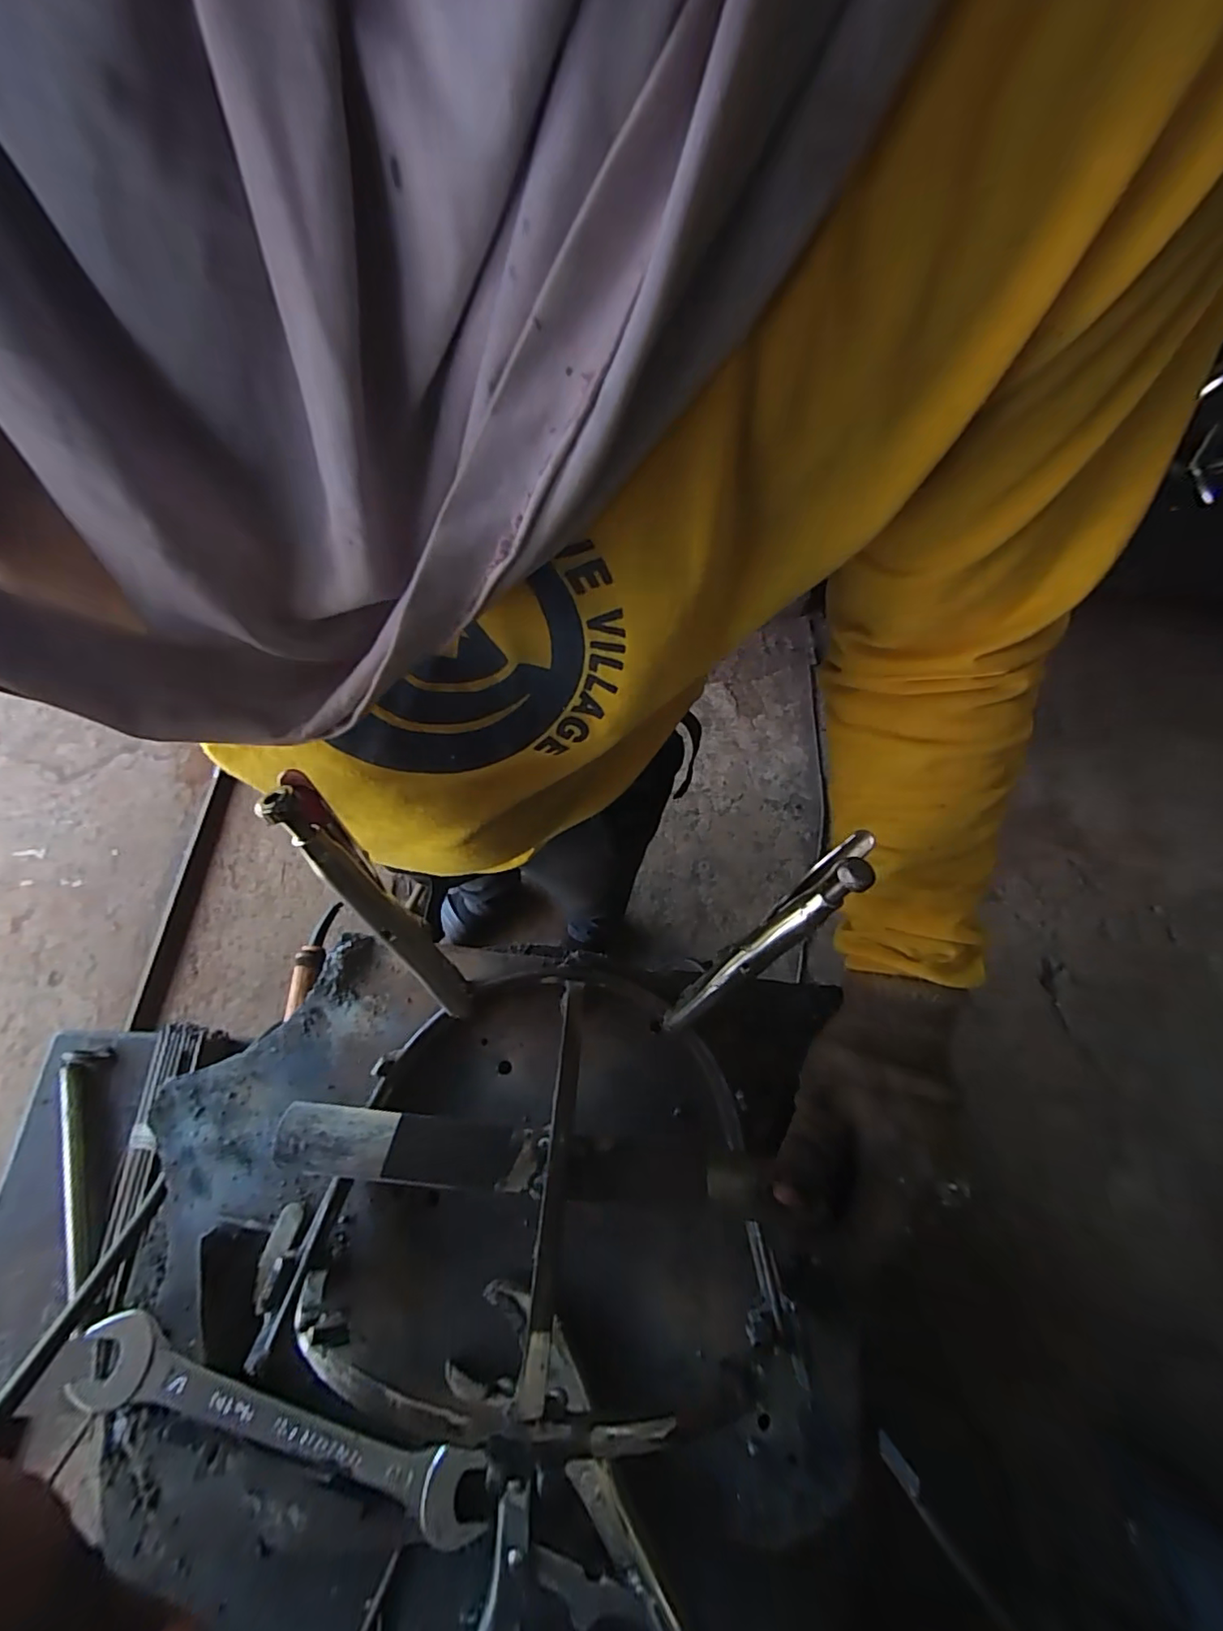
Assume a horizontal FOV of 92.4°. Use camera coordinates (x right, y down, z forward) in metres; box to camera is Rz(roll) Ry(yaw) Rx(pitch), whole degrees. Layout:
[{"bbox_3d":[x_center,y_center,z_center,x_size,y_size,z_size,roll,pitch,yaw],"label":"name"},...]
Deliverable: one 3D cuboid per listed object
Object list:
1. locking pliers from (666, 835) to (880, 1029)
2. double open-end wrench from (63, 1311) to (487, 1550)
[{"bbox_3d":[0.072,0.064,0.289,0.017,0.159,0.047,46,42,14],"label":"locking pliers"},{"bbox_3d":[-0.162,0.302,0.289,0.206,0.007,0.035,23,61,-1],"label":"double open-end wrench"}]

